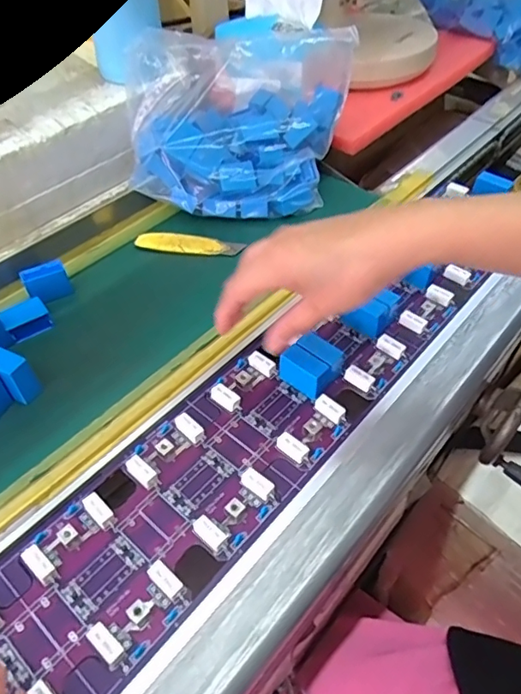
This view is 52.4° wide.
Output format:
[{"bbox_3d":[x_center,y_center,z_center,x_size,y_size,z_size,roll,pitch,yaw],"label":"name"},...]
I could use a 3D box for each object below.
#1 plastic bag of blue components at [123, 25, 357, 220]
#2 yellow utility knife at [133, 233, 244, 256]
[{"bbox_3d":[-0.023,-0.262,0.564,0.232,0.118,0.219,-5,46,-6],"label":"plastic bag of blue components"},{"bbox_3d":[-0.069,-0.100,0.514,0.104,0.006,0.022,5,52,0],"label":"yellow utility knife"}]

